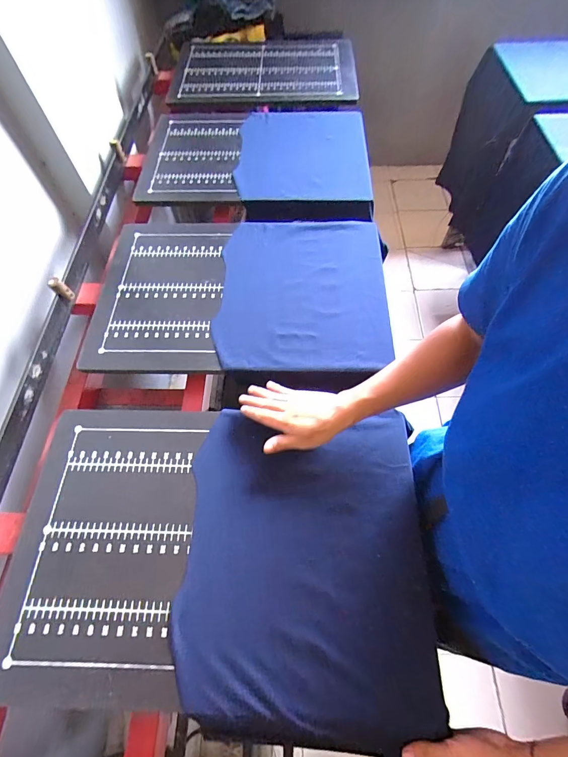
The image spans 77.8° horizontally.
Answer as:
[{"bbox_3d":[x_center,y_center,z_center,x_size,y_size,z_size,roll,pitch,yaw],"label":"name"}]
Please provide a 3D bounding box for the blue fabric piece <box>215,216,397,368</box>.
[{"bbox_3d":[0.039,-0.196,0.752,0.349,0.023,0.415,1,63,3],"label":"blue fabric piece"}]

